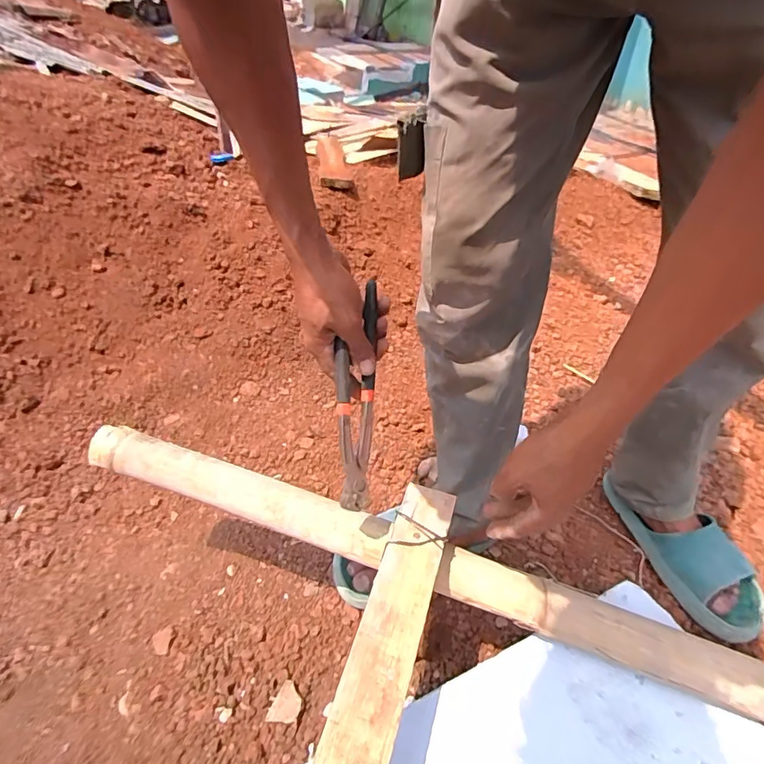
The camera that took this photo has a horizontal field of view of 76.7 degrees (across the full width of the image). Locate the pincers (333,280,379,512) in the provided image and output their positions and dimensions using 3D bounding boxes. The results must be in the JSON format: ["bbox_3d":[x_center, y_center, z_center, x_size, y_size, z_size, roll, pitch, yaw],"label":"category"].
[{"bbox_3d":[-0.029,0.013,0.493,0.048,0.230,0.022,0,-3,-40],"label":"pincers"}]

